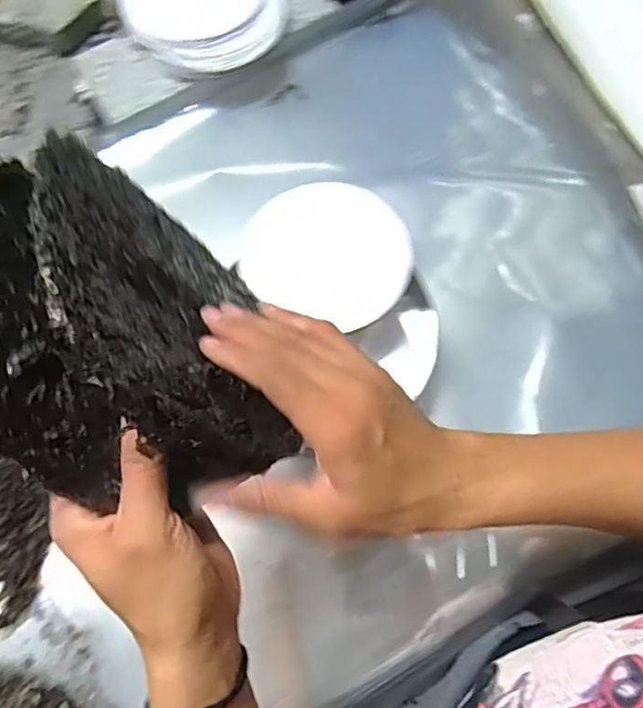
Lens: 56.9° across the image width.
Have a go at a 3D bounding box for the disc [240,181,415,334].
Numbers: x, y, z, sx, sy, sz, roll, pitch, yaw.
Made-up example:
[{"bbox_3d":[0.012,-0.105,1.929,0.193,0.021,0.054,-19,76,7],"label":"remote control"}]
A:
[{"bbox_3d":[0.006,-0.090,0.499,0.140,0.019,0.120,20,74,8],"label":"disc"}]

